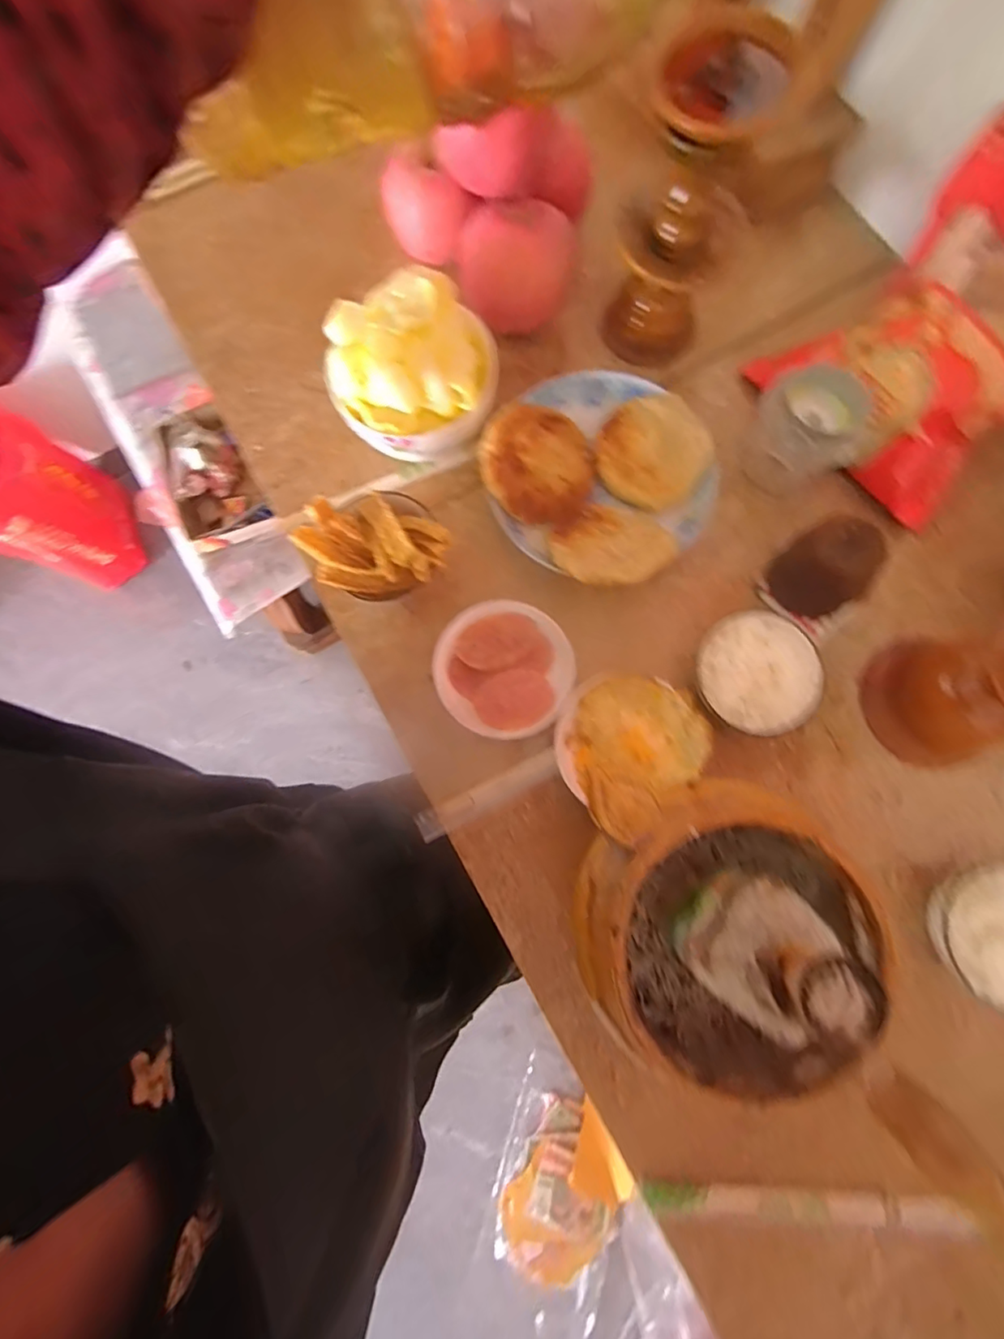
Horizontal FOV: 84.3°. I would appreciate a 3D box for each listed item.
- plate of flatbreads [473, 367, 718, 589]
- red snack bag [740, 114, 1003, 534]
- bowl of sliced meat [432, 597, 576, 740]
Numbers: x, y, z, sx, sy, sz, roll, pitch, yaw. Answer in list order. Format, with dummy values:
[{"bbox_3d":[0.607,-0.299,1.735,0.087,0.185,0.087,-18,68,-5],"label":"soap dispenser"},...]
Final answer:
[{"bbox_3d":[0.078,-0.153,0.442,0.171,0.049,0.170,0,78,1],"label":"plate of flatbreads"},{"bbox_3d":[0.333,-0.236,0.414,0.208,0.120,0.183,-42,81,-7],"label":"red snack bag"},{"bbox_3d":[0.002,0.001,0.425,0.101,0.025,0.102,0,78,1],"label":"bowl of sliced meat"}]

